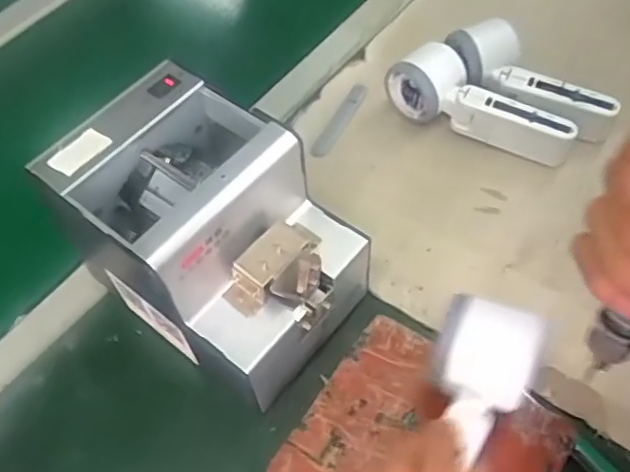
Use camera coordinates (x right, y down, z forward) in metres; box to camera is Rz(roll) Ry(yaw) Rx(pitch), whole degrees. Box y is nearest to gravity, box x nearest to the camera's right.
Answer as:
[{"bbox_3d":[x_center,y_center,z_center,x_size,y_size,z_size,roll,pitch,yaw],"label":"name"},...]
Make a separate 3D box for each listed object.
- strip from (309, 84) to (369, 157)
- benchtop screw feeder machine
[{"bbox_3d":[0.024,-0.109,0.592,0.016,0.006,0.100,20,60,18],"label":"strip"},{"bbox_3d":[-0.066,0.002,0.435,0.174,0.148,0.127,31,64,22],"label":"benchtop screw feeder machine"}]

